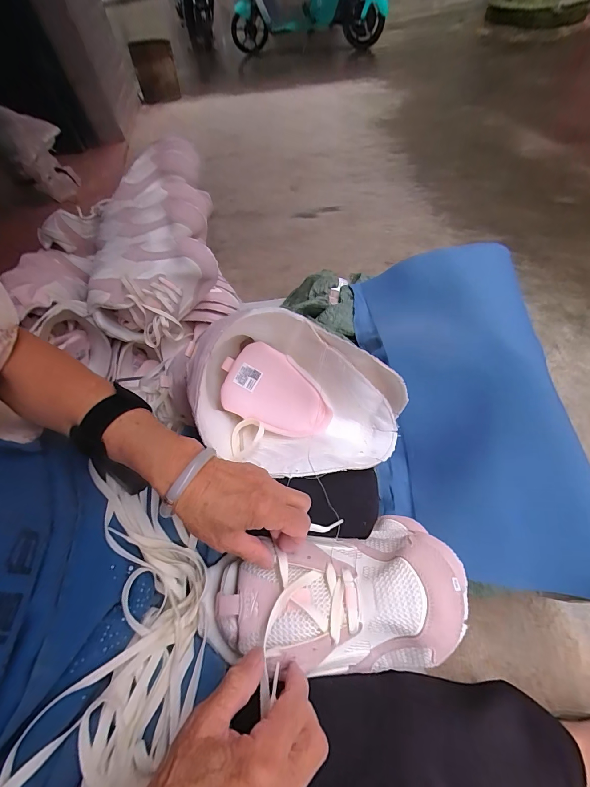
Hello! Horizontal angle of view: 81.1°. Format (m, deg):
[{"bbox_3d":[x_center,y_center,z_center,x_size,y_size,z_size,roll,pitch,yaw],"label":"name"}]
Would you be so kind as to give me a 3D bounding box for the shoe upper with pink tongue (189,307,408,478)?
[{"bbox_3d":[-0.006,0.005,0.351,0.219,0.124,0.139,14,58,16],"label":"shoe upper with pink tongue"}]

